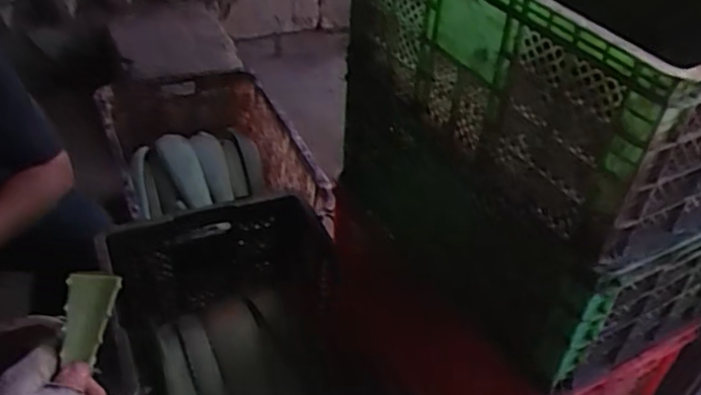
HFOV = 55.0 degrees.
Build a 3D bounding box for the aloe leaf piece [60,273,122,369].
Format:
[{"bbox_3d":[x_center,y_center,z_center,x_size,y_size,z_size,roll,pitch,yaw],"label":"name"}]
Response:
[{"bbox_3d":[-0.216,0.098,0.548,0.037,0.076,0.006,14,7,-32],"label":"aloe leaf piece"}]

